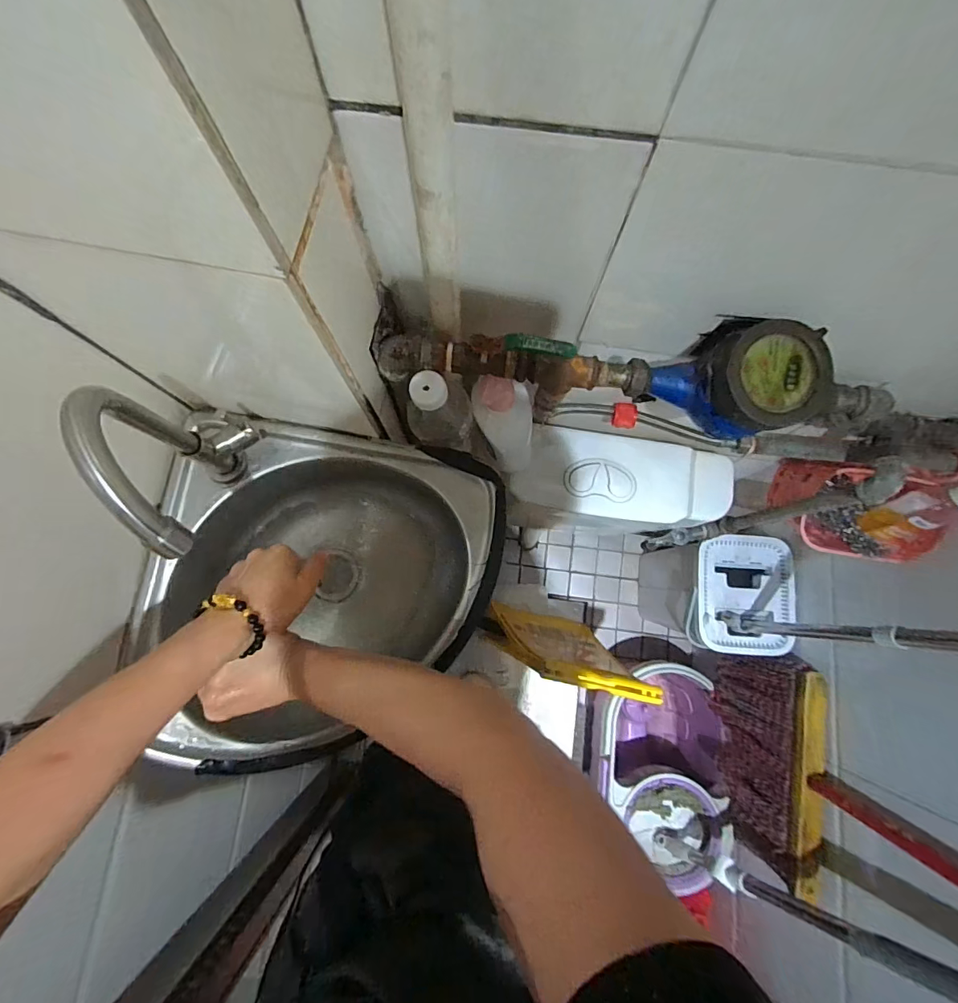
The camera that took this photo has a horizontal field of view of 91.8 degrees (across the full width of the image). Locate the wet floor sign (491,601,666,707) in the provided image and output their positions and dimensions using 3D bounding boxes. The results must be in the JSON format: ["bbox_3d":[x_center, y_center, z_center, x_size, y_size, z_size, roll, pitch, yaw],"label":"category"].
[{"bbox_3d":[0.181,0.315,1.047,0.274,0.593,0.032,17,86,-1],"label":"wet floor sign"}]

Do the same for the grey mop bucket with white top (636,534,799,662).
[{"bbox_3d":[0.520,0.225,1.139,0.184,0.476,0.232,5,79,0],"label":"grey mop bucket with white top"}]

